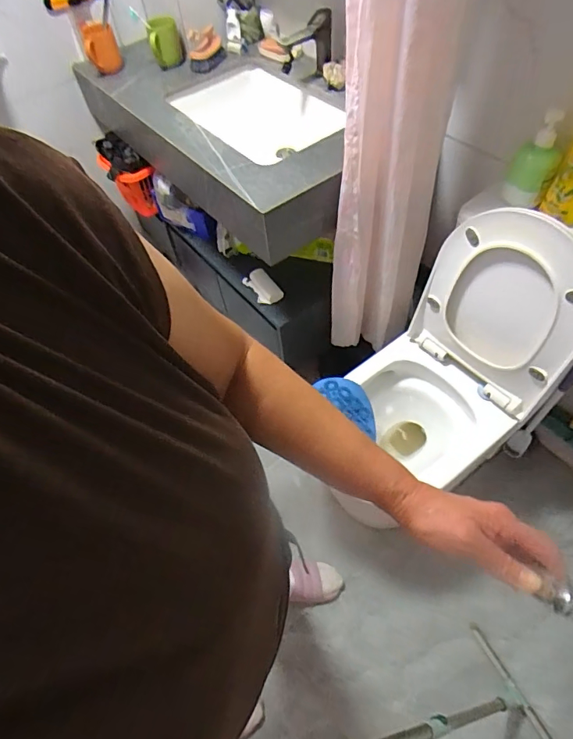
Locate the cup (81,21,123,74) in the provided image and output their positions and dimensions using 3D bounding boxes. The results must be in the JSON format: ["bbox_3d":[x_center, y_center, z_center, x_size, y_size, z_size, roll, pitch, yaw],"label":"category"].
[{"bbox_3d":[-0.550,-0.955,1.355,0.093,0.116,0.085,-19,55,-8],"label":"cup"}]

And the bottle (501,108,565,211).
[{"bbox_3d":[0.502,-0.418,0.915,0.088,0.168,0.051,19,59,18],"label":"bottle"}]

